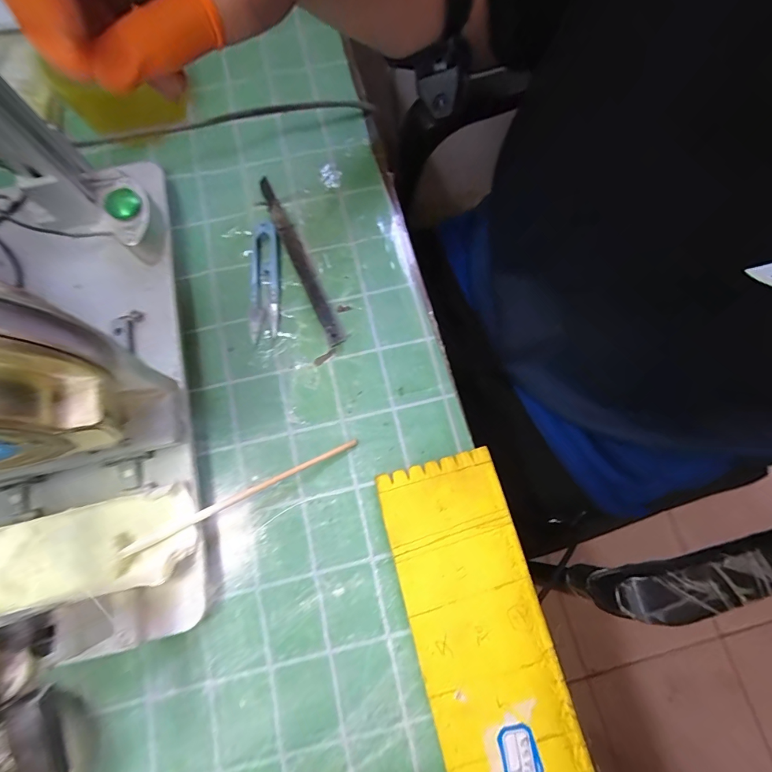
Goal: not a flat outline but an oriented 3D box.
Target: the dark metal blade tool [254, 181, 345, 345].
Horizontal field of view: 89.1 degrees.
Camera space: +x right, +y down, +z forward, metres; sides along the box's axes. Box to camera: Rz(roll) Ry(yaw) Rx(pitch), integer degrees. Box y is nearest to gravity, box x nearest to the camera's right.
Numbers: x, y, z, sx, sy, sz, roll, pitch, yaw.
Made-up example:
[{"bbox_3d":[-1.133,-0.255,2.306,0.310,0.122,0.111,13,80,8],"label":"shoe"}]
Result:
[{"bbox_3d":[-0.071,-0.103,0.314,0.017,0.009,0.160,-28,76,-6],"label":"dark metal blade tool"}]

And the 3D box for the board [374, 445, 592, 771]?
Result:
[{"bbox_3d":[0.074,0.209,0.225,0.079,0.004,0.330,-15,76,-4],"label":"board"}]

